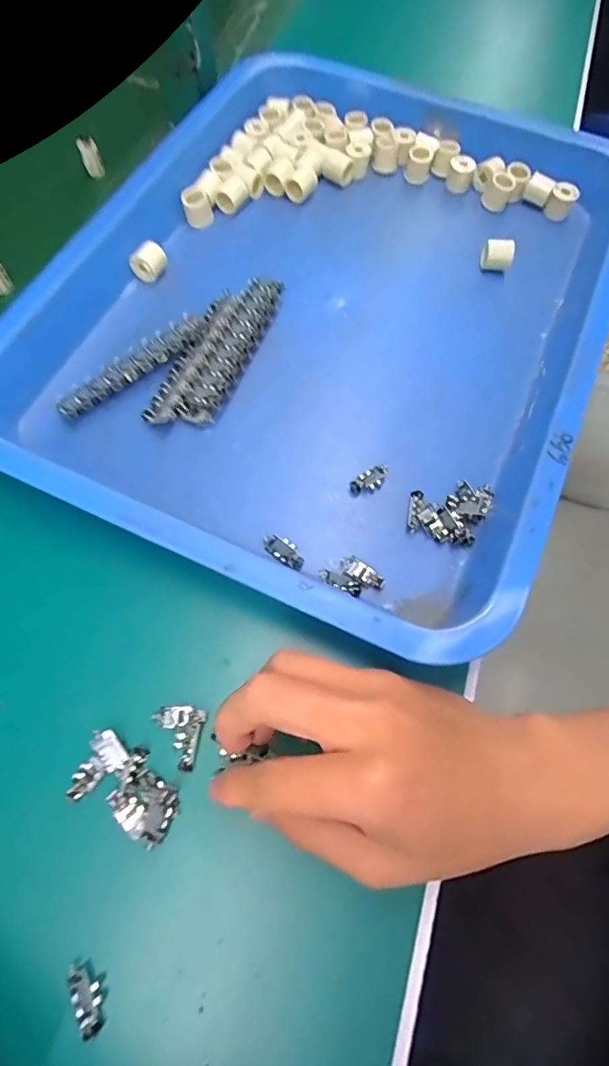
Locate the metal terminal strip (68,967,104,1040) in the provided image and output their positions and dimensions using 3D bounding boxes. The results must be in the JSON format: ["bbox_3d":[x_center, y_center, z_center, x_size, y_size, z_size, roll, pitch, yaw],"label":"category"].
[{"bbox_3d":[-0.092,0.196,0.215,0.011,0.005,0.025,-29,70,-13],"label":"metal terminal strip"}]

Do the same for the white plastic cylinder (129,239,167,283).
[{"bbox_3d":[-0.111,-0.194,0.368,0.019,0.022,0.020,12,67,4],"label":"white plastic cylinder"}]

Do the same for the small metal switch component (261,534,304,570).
[{"bbox_3d":[-0.012,0.009,0.292,0.028,0.005,0.013,35,71,13],"label":"small metal switch component"}]

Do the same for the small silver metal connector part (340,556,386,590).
[{"bbox_3d":[0.033,0.022,0.289,0.027,0.007,0.012,33,70,12],"label":"small silver metal connector part"}]

